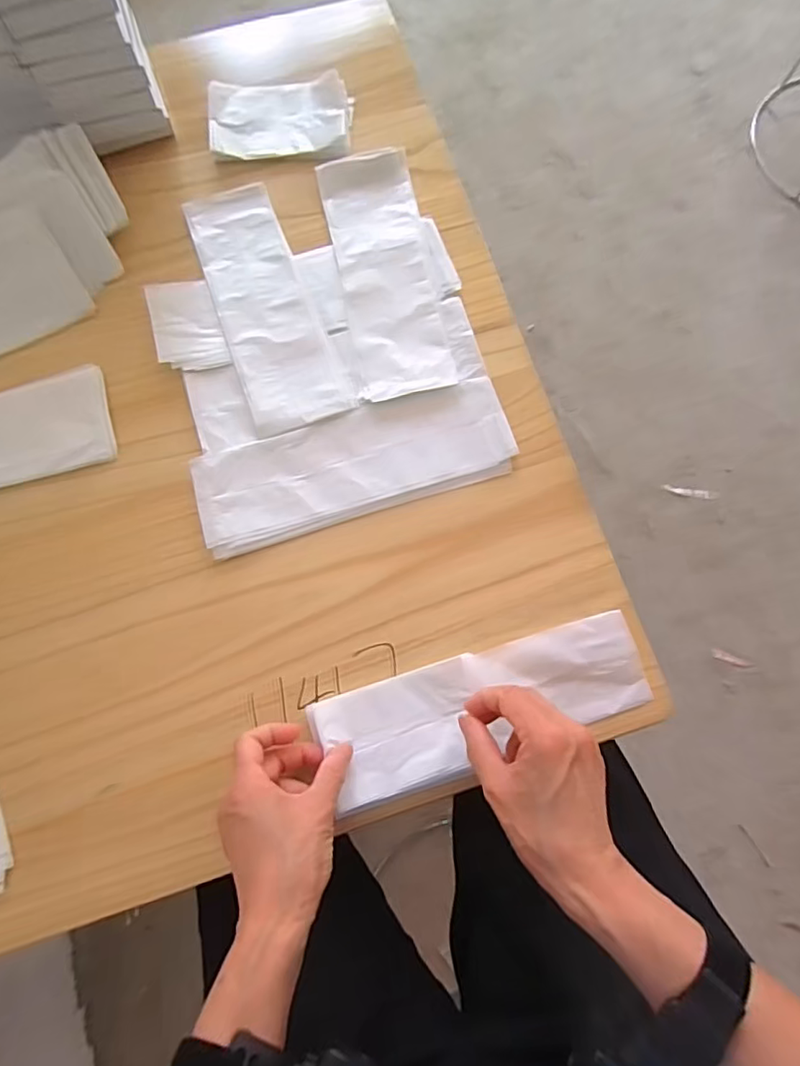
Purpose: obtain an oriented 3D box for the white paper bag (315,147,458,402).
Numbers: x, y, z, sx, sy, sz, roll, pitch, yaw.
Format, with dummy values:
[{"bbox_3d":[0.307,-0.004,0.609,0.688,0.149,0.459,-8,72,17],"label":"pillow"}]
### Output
[{"bbox_3d":[-0.012,-0.234,0.507,0.083,0.013,0.239,-11,79,-3],"label":"white paper bag"}]

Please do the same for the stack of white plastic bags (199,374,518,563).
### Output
[{"bbox_3d":[-0.037,-0.058,0.468,0.257,0.006,0.087,-17,79,-4],"label":"stack of white plastic bags"}]

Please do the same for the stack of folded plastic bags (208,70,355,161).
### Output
[{"bbox_3d":[-0.115,-0.395,0.538,0.134,0.019,0.080,2,78,0],"label":"stack of folded plastic bags"}]

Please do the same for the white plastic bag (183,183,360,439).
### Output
[{"bbox_3d":[-0.121,-0.206,0.502,0.084,0.004,0.246,-21,79,-5],"label":"white plastic bag"}]

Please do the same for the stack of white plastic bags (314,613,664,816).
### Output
[{"bbox_3d":[0.065,0.130,0.425,0.245,0.017,0.080,-17,79,-6],"label":"stack of white plastic bags"}]

